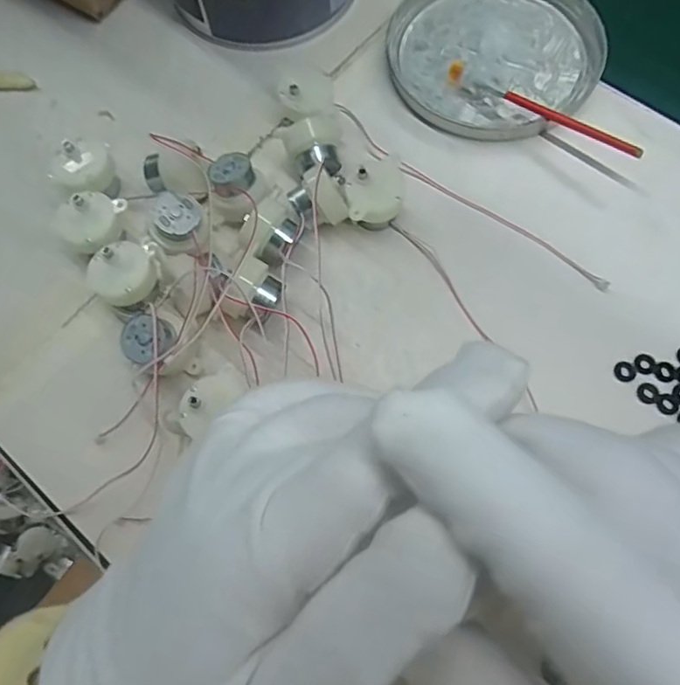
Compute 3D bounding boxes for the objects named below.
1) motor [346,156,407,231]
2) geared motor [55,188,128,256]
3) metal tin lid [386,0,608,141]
[{"bbox_3d":[0.020,-0.081,0.303,0.032,0.027,0.038,-4,70,1],"label":"motor"},{"bbox_3d":[-0.136,-0.065,0.303,0.034,0.022,0.033,-1,70,2],"label":"geared motor"},{"bbox_3d":[0.097,-0.187,0.352,0.127,0.015,0.126,-40,73,-11],"label":"metal tin lid"}]

